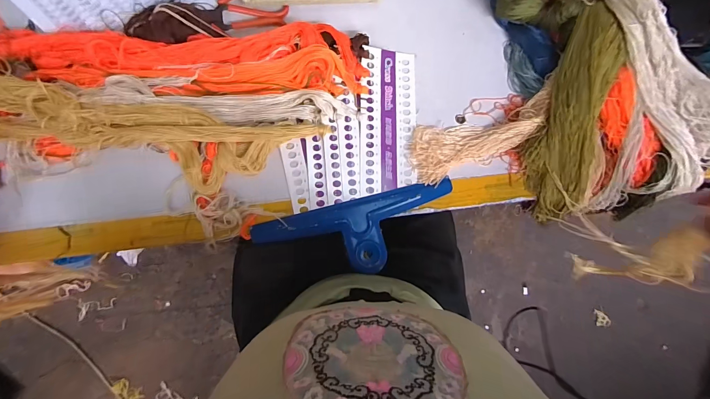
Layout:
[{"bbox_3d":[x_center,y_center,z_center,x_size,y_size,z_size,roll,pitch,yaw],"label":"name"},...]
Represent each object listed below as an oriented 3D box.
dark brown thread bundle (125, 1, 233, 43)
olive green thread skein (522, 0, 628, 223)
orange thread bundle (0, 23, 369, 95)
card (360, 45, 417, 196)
[{"bbox_3d":[-0.242,-0.239,0.434,0.129,0.031,0.049,-17,86,-9],"label":"dark brown thread bundle"},{"bbox_3d":[0.323,-0.122,0.469,0.109,0.046,0.315,8,99,-7],"label":"olive green thread skein"},{"bbox_3d":[-0.228,-0.193,0.420,0.489,0.025,0.095,-3,84,-8],"label":"orange thread bundle"},{"bbox_3d":[0.051,-0.118,0.473,0.085,0.006,0.214,2,84,-11],"label":"card"}]

